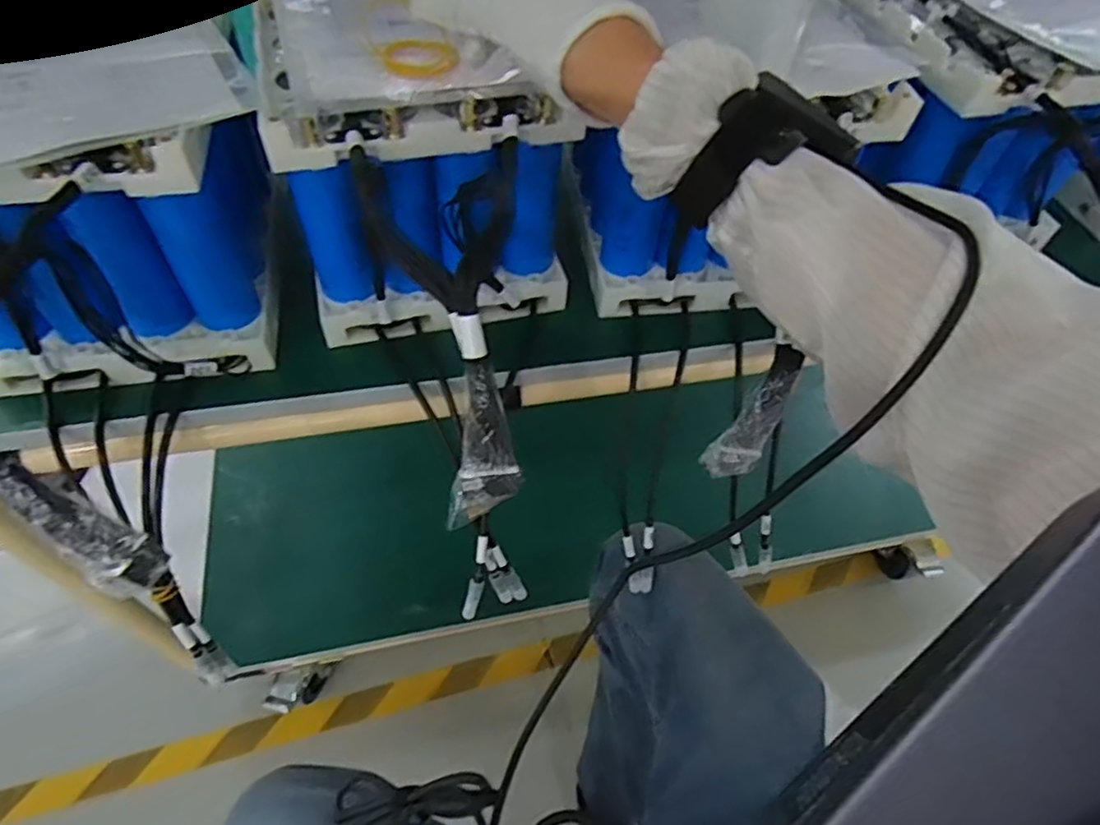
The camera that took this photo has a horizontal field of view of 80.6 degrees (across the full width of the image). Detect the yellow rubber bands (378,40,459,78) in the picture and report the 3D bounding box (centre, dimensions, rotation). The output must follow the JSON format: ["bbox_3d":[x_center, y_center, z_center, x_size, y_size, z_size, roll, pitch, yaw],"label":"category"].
[{"bbox_3d":[-0.073,-0.200,0.367,0.042,0.009,0.024,-10,56,-11],"label":"yellow rubber bands"}]

